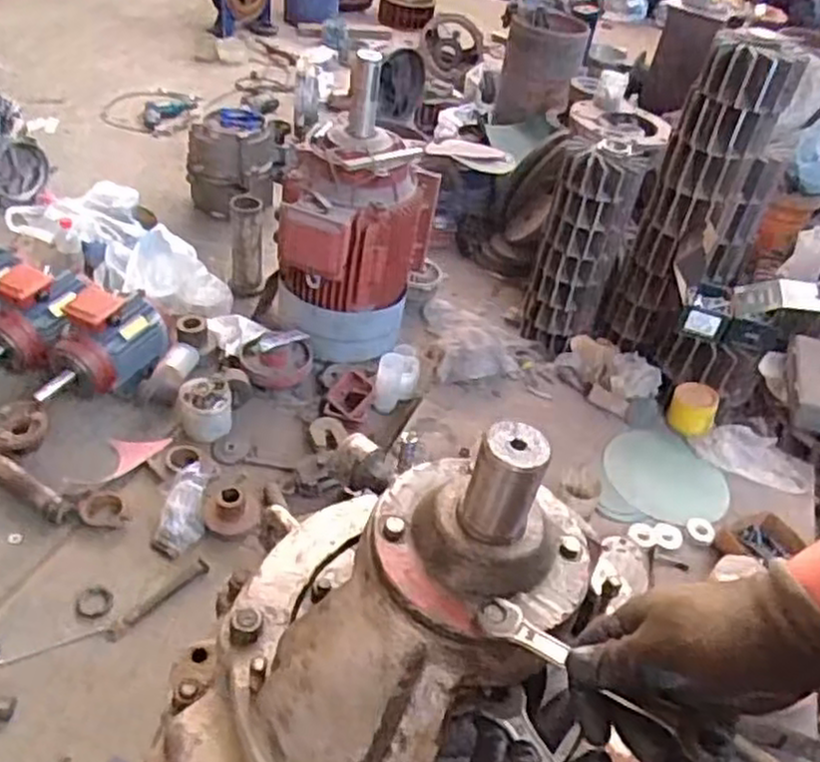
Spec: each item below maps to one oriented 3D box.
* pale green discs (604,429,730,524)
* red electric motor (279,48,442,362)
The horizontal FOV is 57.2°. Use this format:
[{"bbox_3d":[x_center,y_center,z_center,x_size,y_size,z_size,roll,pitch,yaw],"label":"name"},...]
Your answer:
[{"bbox_3d":[0.634,0.238,1.862,0.300,0.017,0.314,10,37,-8],"label":"pale green discs"},{"bbox_3d":[-0.133,-0.380,1.903,0.379,0.665,0.355,7,41,-4],"label":"red electric motor"}]

